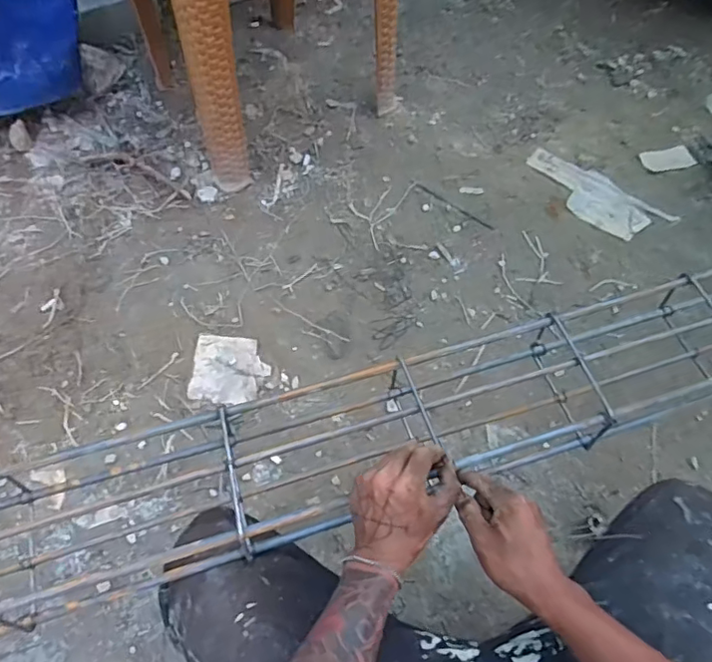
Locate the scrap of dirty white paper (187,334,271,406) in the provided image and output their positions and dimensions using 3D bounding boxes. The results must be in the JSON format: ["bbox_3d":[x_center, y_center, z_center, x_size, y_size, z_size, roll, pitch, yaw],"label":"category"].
[{"bbox_3d":[-0.204,0.063,0.917,0.121,0.009,0.115,8,60,3],"label":"scrap of dirty white paper"}]

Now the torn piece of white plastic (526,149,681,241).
[{"bbox_3d":[0.457,-0.270,1.121,0.115,0.018,0.285,-37,60,-7],"label":"torn piece of white plastic"}]

